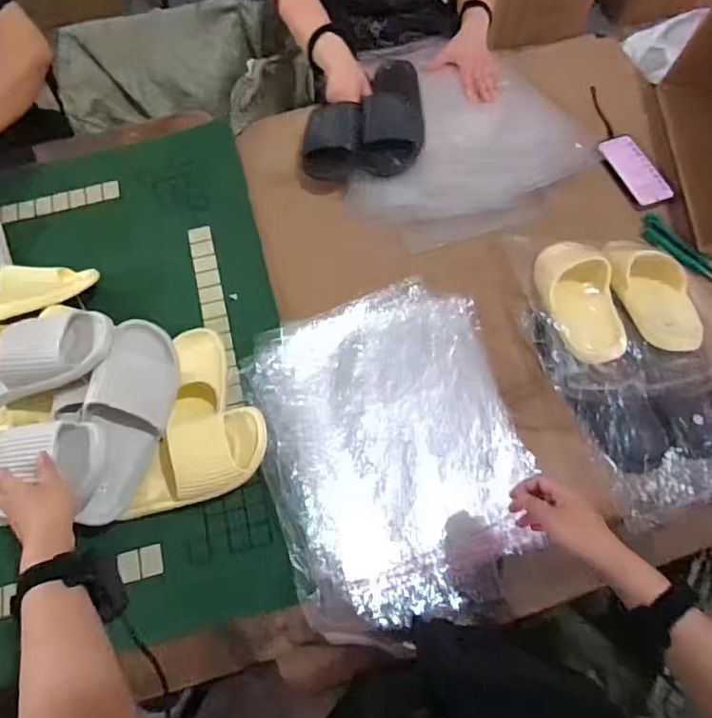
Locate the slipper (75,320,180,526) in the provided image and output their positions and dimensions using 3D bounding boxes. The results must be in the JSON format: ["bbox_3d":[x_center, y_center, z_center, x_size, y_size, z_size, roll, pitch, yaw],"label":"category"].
[{"bbox_3d":[-0.321,0.079,0.726,0.103,0.080,0.260,13,86,-38],"label":"slipper"}]

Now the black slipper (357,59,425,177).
[{"bbox_3d":[0.073,-0.453,0.969,0.108,0.070,0.247,8,67,3],"label":"black slipper"}]

